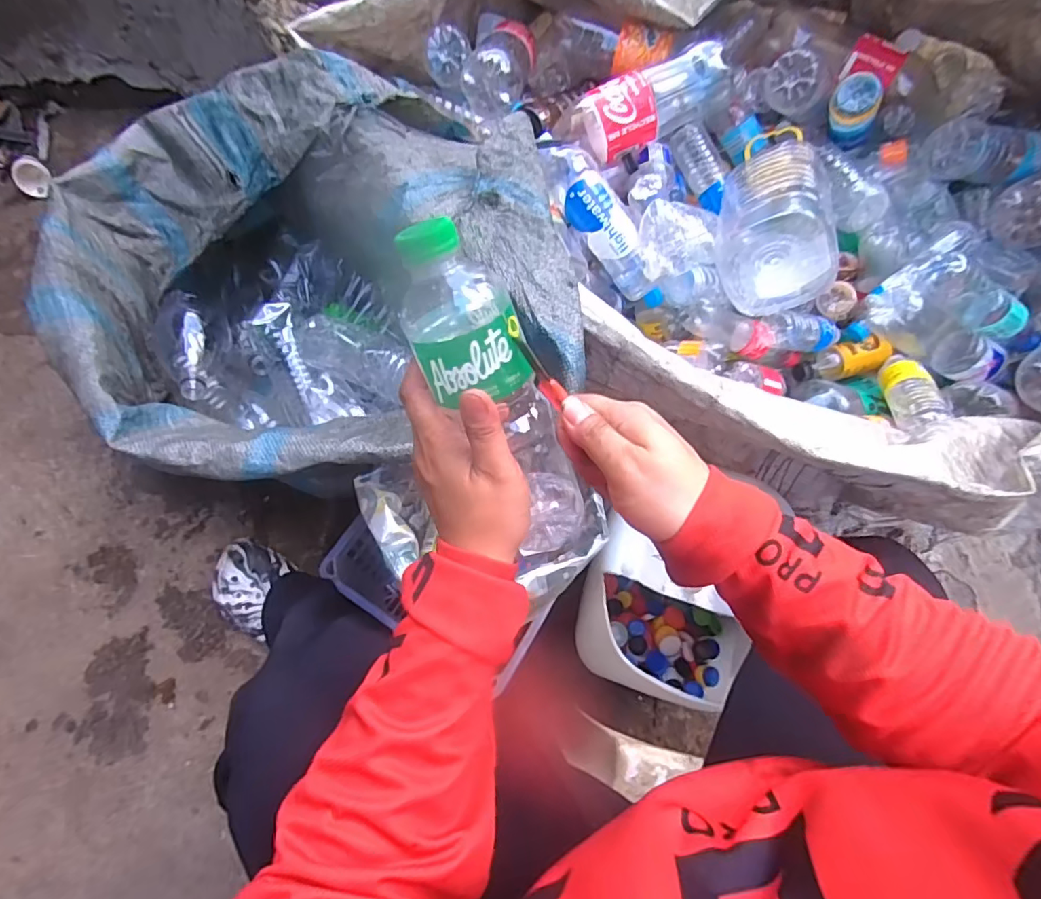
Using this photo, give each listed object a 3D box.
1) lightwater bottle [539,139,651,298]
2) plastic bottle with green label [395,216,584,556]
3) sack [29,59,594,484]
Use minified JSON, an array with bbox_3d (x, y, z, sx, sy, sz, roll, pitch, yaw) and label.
[{"bbox_3d":[0.121,-0.350,0.811,0.069,0.089,0.269,-43,107,-16],"label":"lightwater bottle"},{"bbox_3d":[-0.009,-0.019,0.314,0.058,0.213,0.050,-43,46,-16],"label":"plastic bottle with green label"},{"bbox_3d":[-0.257,-0.190,0.741,0.579,0.347,0.573,-12,68,-5],"label":"sack"}]

